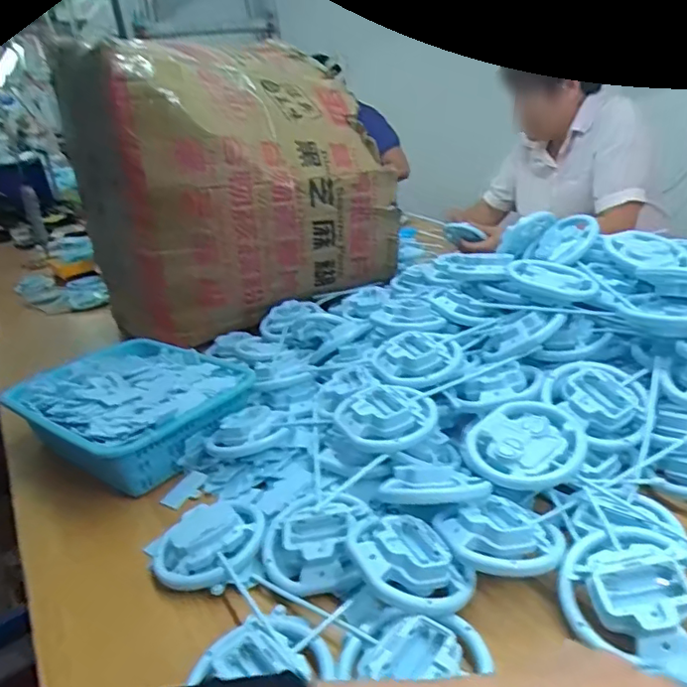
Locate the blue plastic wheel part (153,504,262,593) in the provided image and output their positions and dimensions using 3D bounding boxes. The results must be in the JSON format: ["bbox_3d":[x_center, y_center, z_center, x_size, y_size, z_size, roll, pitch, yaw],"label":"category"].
[{"bbox_3d":[-0.127,0.187,0.537,0.106,0.035,0.095,-11,23,-7],"label":"blue plastic wheel part"}]

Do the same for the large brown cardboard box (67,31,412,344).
[{"bbox_3d":[-0.216,-0.300,1.086,0.523,0.460,0.332,-15,24,-16],"label":"large brown cardboard box"}]

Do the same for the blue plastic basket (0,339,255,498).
[{"bbox_3d":[-0.281,0.079,0.761,0.304,0.074,0.222,14,31,40],"label":"blue plastic basket"}]

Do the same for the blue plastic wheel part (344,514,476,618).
[{"bbox_3d":[0.046,0.173,0.461,0.076,0.041,0.105,-24,28,-34],"label":"blue plastic wheel part"}]

